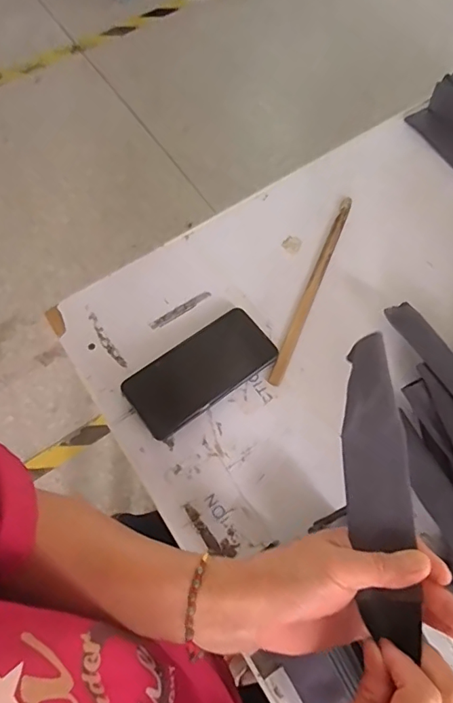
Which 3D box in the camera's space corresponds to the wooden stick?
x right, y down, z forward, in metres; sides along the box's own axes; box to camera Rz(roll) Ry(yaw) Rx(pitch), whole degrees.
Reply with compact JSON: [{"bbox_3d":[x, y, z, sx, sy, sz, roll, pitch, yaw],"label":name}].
[{"bbox_3d":[0.103,-0.077,0.579,0.014,0.008,0.259,22,70,9],"label":"wooden stick"}]

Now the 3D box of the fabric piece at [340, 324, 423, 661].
[{"bbox_3d":[0.105,0.086,0.343,0.044,0.017,0.205,0,69,1],"label":"fabric piece"}]

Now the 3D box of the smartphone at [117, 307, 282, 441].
[{"bbox_3d":[-0.029,0.020,0.535,0.161,0.012,0.079,-35,72,-13],"label":"smartphone"}]

